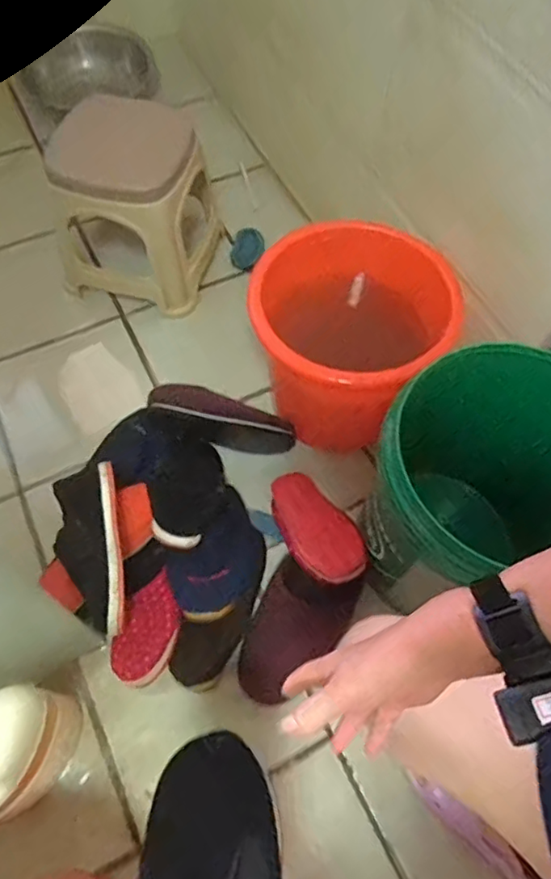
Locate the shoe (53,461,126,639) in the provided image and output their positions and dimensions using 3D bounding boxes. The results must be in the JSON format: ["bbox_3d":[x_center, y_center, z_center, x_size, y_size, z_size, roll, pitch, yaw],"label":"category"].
[{"bbox_3d":[-0.270,0.155,0.840,0.098,0.069,0.255,-12,65,-9],"label":"shoe"}]

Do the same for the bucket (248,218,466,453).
[{"bbox_3d":[0.115,-0.162,0.978,0.315,0.234,0.285,14,63,4],"label":"bucket"}]

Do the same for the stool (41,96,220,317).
[{"bbox_3d":[-0.274,-0.454,1.152,0.266,0.306,0.256,17,64,5],"label":"stool"}]

